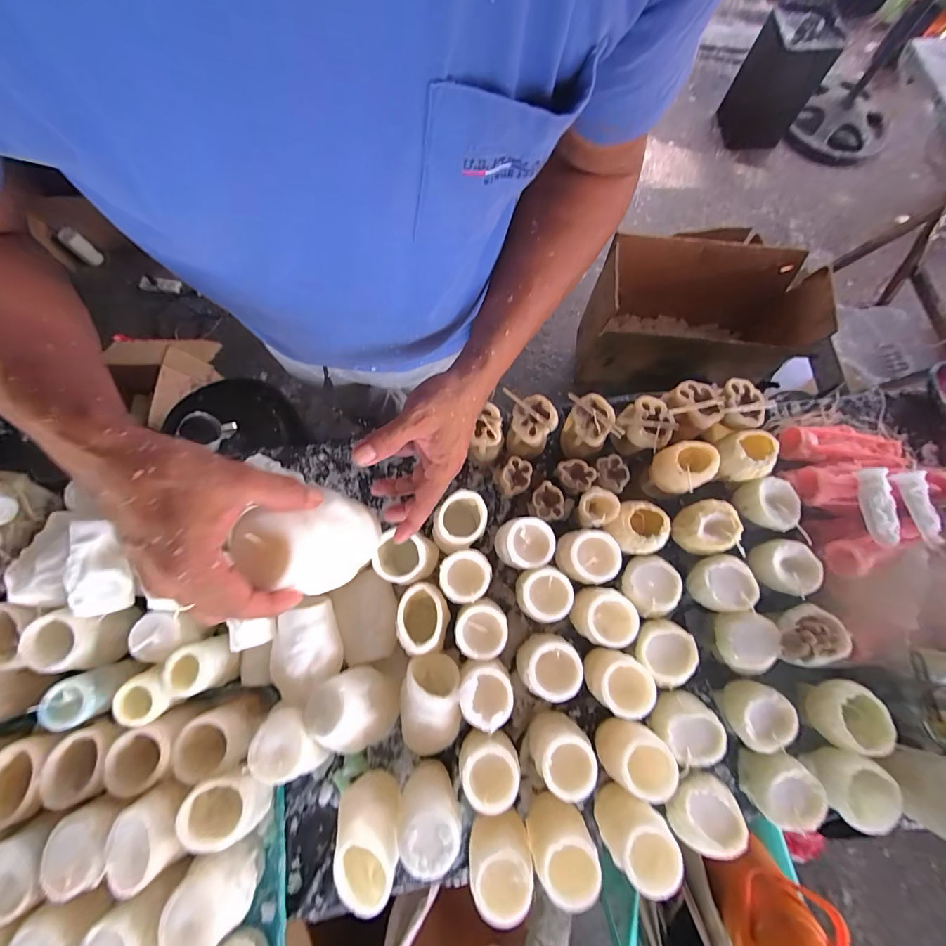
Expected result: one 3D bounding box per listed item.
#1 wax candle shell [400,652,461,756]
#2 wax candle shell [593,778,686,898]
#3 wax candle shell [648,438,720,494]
[{"bbox_3d":[-0.054,0.285,0.502,0.085,0.120,0.066,25,30,26],"label":"wax candle shell"},{"bbox_3d":[0.173,0.391,0.448,0.067,0.102,0.062,0,74,-1],"label":"wax candle shell"},{"bbox_3d":[0.285,-0.009,0.553,0.069,0.057,0.064,0,74,-1],"label":"wax candle shell"}]

